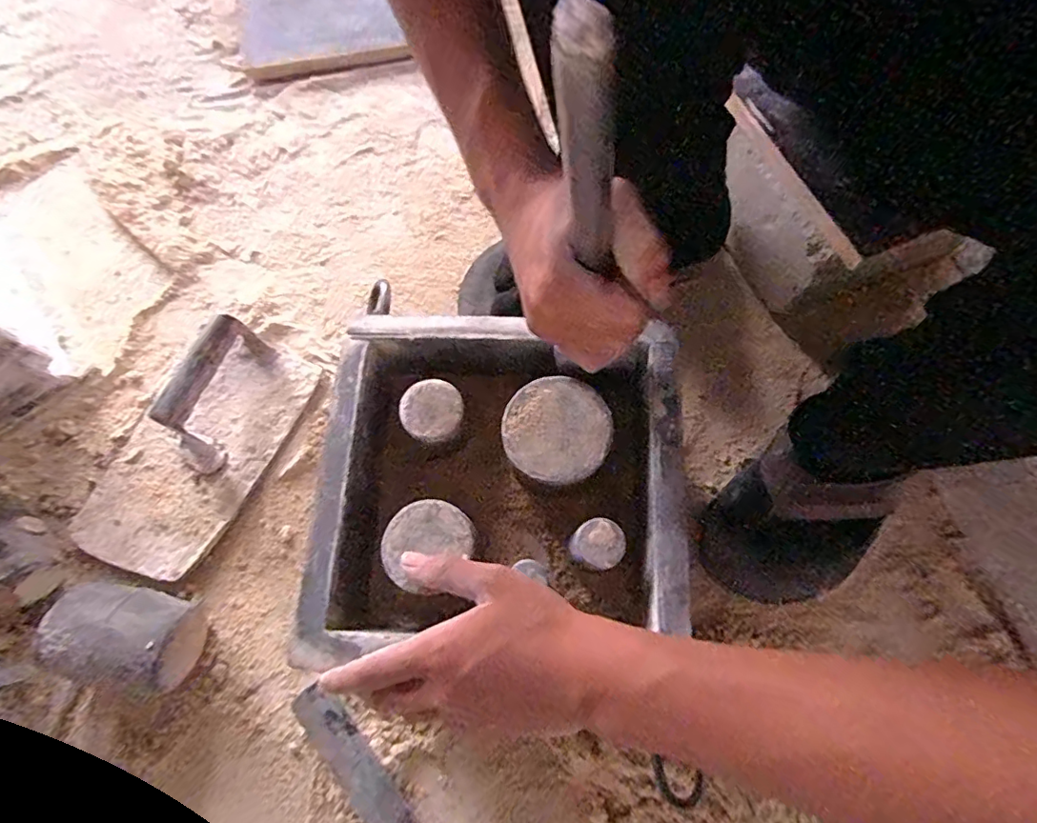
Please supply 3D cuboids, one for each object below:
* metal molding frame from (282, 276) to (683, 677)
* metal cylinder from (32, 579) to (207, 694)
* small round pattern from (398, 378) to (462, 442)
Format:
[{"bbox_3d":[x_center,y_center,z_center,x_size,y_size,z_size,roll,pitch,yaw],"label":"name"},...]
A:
[{"bbox_3d":[-0.013,0.052,0.385,0.235,0.072,0.226,1,71,2],"label":"metal molding frame"},{"bbox_3d":[-0.290,0.170,0.411,0.100,0.076,0.066,8,73,9],"label":"metal cylinder"},{"bbox_3d":[-0.061,-0.001,0.373,0.041,0.008,0.042,28,77,14],"label":"small round pattern"}]

